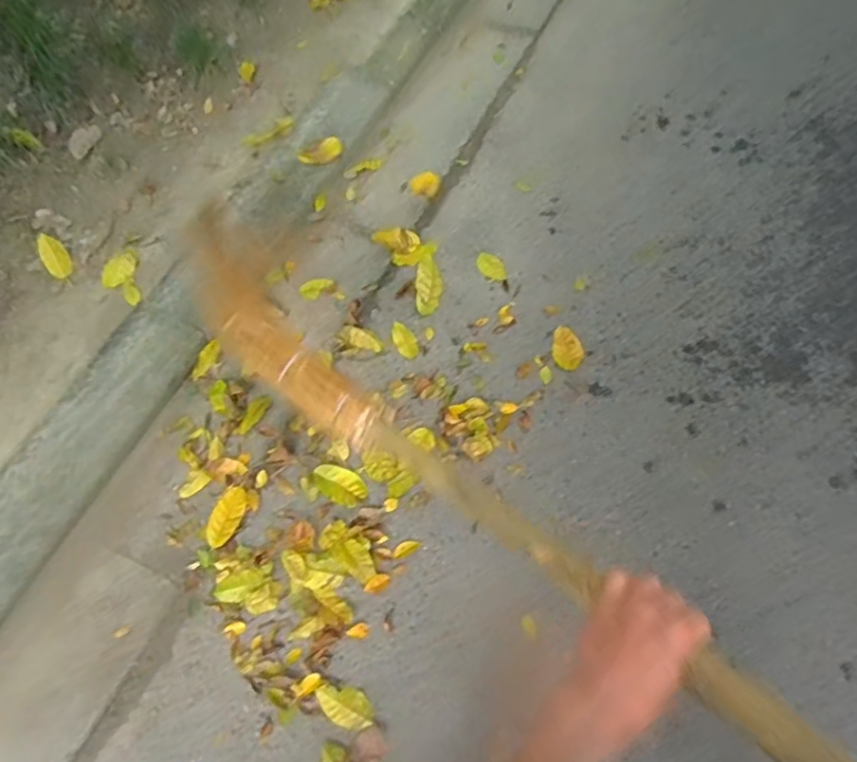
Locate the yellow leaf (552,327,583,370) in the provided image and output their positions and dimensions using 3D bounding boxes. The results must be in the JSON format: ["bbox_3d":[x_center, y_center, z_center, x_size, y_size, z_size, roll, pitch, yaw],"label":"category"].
[{"bbox_3d":[0.325,-0.077,1.457,0.067,0.007,0.115,-1,62,1],"label":"yellow leaf"}]

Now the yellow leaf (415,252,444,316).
[{"bbox_3d":[0.001,-0.245,1.555,0.065,0.035,0.162,-4,62,-1],"label":"yellow leaf"}]

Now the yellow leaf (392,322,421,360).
[{"bbox_3d":[-0.057,-0.099,1.495,0.054,0.004,0.108,-25,64,-11],"label":"yellow leaf"}]

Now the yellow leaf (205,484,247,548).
[{"bbox_3d":[-0.424,0.282,1.305,0.068,0.007,0.131,11,62,9],"label":"yellow leaf"}]

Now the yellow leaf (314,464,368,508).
[{"bbox_3d":[-0.190,0.217,1.324,0.120,0.010,0.073,32,67,19],"label":"yellow leaf"}]

